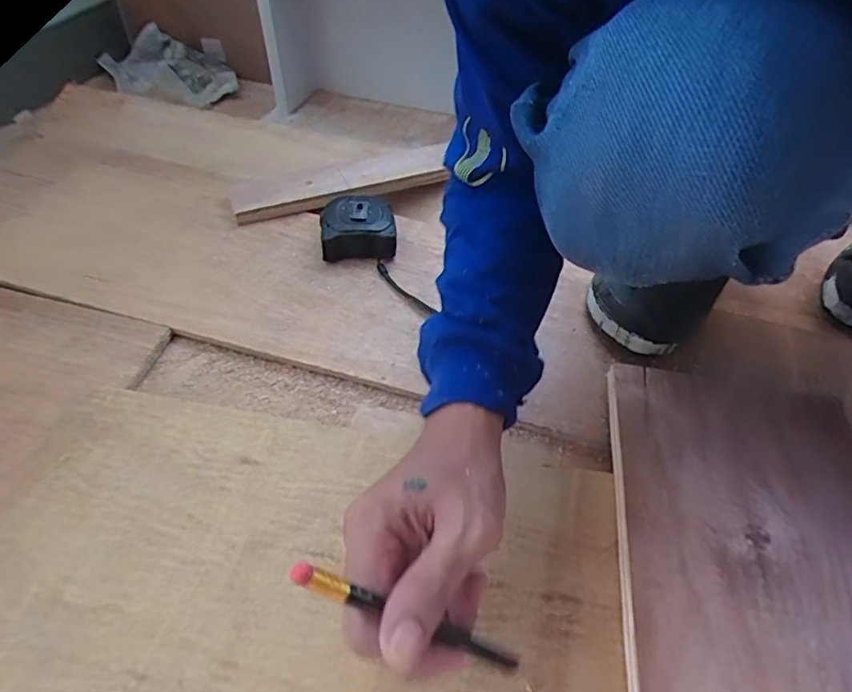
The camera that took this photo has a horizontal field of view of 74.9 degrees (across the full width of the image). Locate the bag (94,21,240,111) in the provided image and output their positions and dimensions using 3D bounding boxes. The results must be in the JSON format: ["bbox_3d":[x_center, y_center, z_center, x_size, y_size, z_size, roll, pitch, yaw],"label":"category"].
[{"bbox_3d":[-0.476,-0.519,1.019,0.227,0.126,0.146,-11,49,-12],"label":"bag"}]

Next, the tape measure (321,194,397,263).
[{"bbox_3d":[-0.079,-0.137,0.643,0.084,0.042,0.078,-4,50,-8],"label":"tape measure"}]

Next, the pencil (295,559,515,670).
[{"bbox_3d":[-0.004,0.129,0.258,0.142,0.005,0.009,38,47,-28],"label":"pencil"}]

